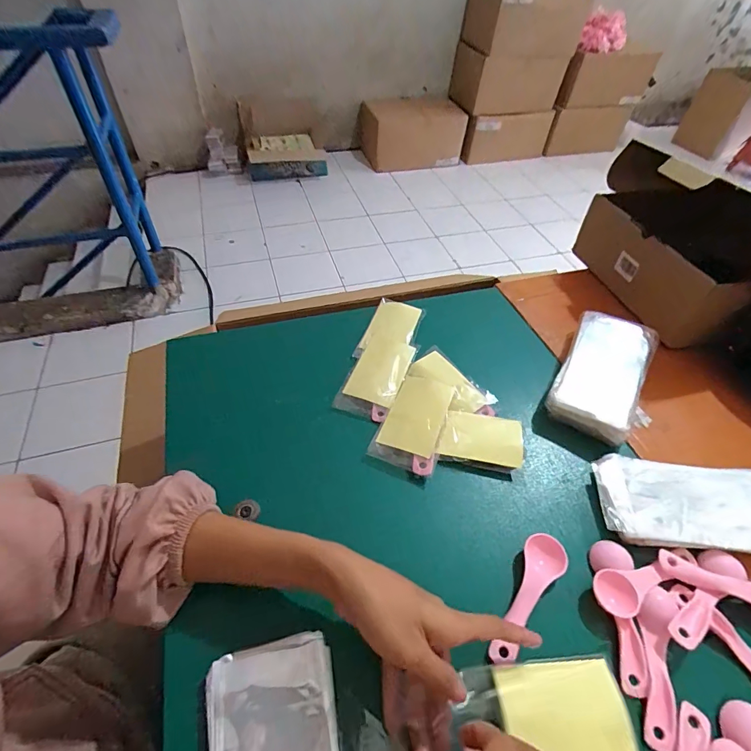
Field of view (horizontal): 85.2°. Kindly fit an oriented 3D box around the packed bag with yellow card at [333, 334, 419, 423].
[{"bbox_3d":[0.003,-0.001,0.491,0.066,0.014,0.118,17,51,11],"label":"packed bag with yellow card"}]

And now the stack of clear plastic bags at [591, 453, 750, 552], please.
[{"bbox_3d":[0.313,0.122,0.387,0.190,0.022,0.086,8,50,4],"label":"stack of clear plastic bags"}]

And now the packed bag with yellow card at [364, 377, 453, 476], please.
[{"bbox_3d":[0.042,0.049,0.445,0.068,0.012,0.107,11,56,20],"label":"packed bag with yellow card"}]

